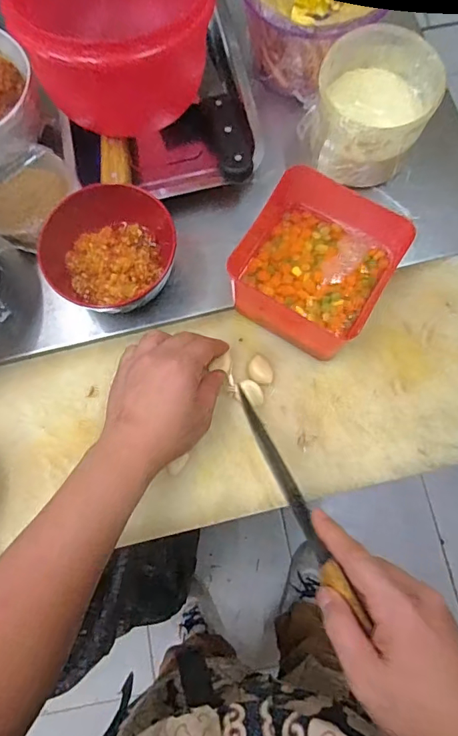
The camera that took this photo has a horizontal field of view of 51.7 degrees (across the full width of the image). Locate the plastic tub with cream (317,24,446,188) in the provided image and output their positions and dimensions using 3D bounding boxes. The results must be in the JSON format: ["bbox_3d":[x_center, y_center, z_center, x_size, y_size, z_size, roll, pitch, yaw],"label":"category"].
[{"bbox_3d":[0.144,-0.257,0.473,0.110,0.080,0.127,1,74,2],"label":"plastic tub with cream"}]

